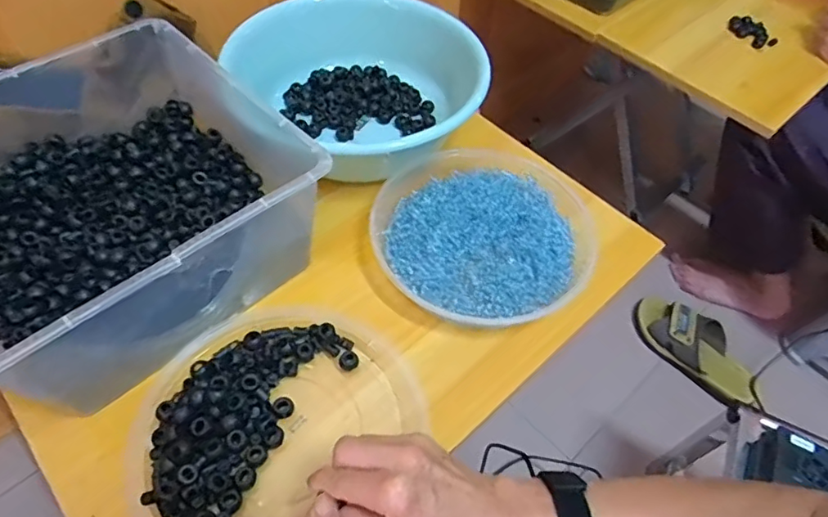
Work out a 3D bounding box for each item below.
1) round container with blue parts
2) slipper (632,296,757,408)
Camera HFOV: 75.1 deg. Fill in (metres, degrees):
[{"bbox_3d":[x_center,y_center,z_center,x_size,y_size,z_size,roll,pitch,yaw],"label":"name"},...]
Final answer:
[{"bbox_3d":[0.066,-0.033,0.571,0.219,0.027,0.222,2,54,-3],"label":"round container with blue parts"},{"bbox_3d":[0.551,0.168,1.052,0.110,0.067,0.257,-32,62,-24],"label":"slipper"}]

